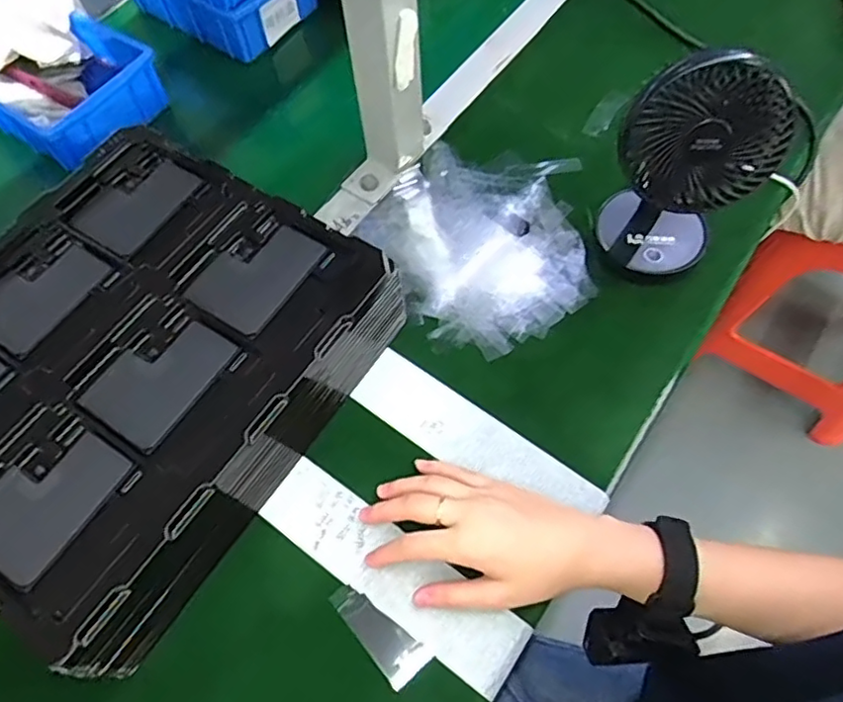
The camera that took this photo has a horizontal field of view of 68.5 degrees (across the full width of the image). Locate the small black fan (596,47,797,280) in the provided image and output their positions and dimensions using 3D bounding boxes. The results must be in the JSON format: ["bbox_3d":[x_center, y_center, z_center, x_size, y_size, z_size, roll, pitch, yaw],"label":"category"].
[{"bbox_3d":[0.193,-0.123,0.464,0.101,0.192,0.073,30,67,16],"label":"small black fan"}]

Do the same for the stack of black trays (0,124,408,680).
[{"bbox_3d":[-0.215,0.008,0.462,0.295,0.083,0.315,30,67,16],"label":"stack of black trays"}]

